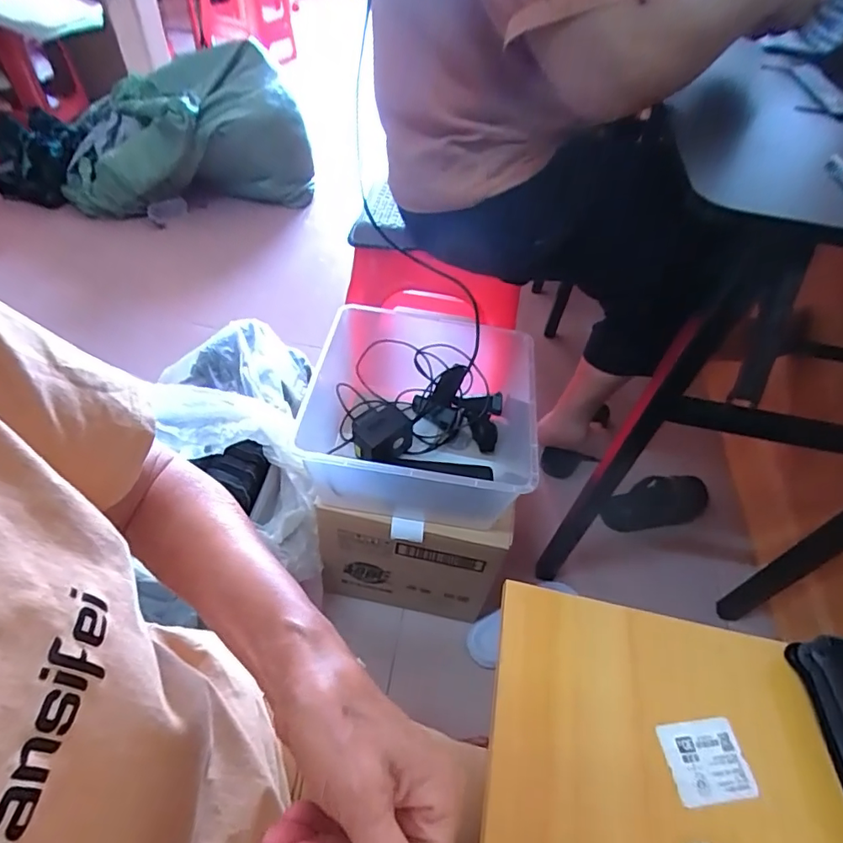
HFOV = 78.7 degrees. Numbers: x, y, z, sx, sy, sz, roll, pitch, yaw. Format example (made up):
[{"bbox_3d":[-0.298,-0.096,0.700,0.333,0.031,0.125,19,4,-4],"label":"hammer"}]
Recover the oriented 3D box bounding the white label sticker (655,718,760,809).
[{"bbox_3d":[0.205,0.244,0.369,0.058,0.004,0.049,-4,52,-5],"label":"white label sticker"}]

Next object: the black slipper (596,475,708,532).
[{"bbox_3d":[0.497,0.175,1.096,0.238,0.063,0.092,-7,50,-12],"label":"black slipper"}]

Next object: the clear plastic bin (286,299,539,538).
[{"bbox_3d":[-0.008,-0.006,0.748,0.341,0.152,0.313,8,49,1],"label":"clear plastic bin"}]

